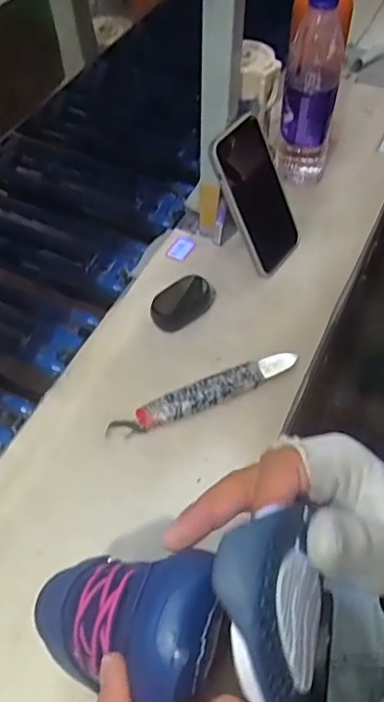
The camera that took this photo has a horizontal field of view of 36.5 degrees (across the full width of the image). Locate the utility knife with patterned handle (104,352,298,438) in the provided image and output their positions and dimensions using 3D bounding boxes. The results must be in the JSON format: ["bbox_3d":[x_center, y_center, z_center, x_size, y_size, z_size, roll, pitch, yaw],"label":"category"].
[{"bbox_3d":[0.015,0.041,0.564,0.188,0.020,0.032,-18,55,-13],"label":"utility knife with patterned handle"}]

